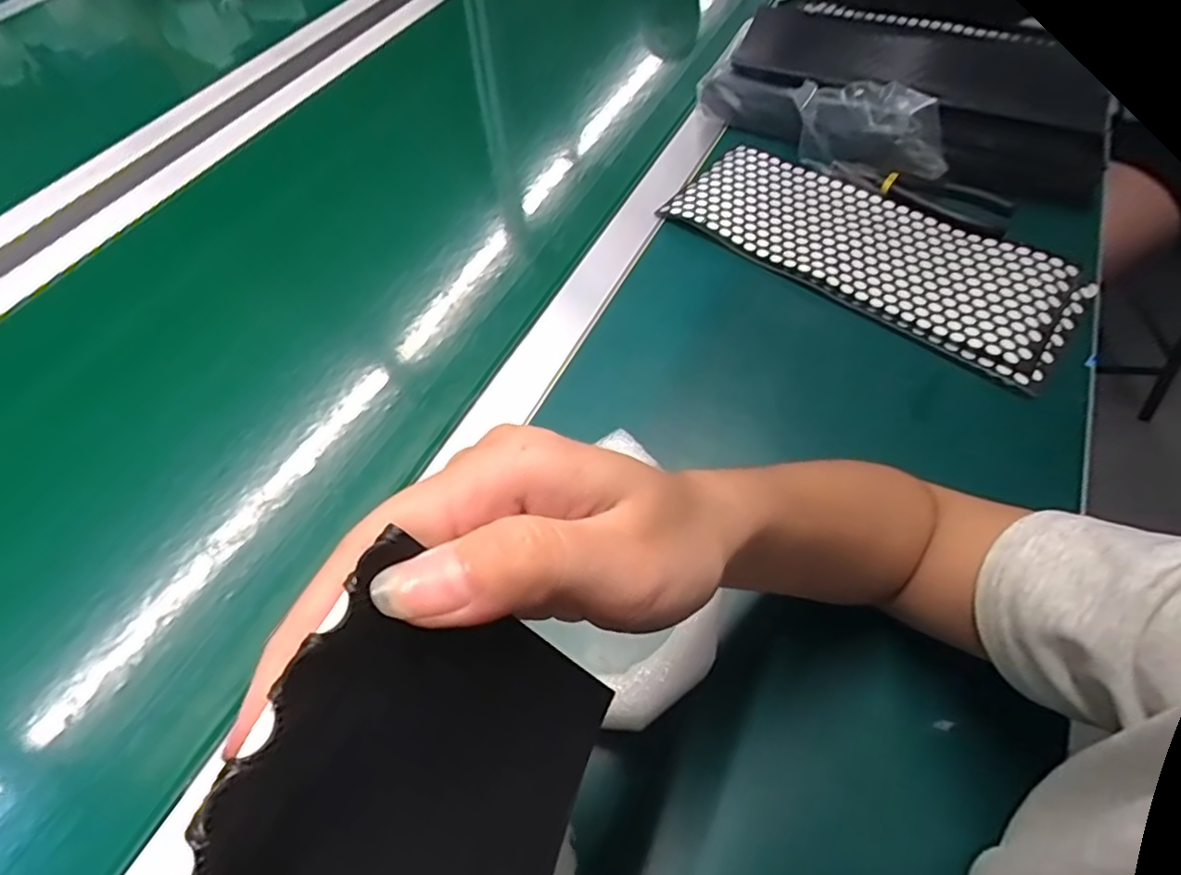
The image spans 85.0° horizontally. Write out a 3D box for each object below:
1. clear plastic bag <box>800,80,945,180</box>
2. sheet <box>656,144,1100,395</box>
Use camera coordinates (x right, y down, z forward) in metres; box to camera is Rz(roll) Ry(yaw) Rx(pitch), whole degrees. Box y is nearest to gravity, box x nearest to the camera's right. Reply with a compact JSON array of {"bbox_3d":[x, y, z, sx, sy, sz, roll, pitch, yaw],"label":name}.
[{"bbox_3d":[0.256,-0.276,0.583,0.134,0.065,0.046,17,57,13],"label":"clear plastic bag"},{"bbox_3d":[0.233,-0.162,0.541,0.323,0.010,0.137,35,62,22],"label":"sheet"}]

